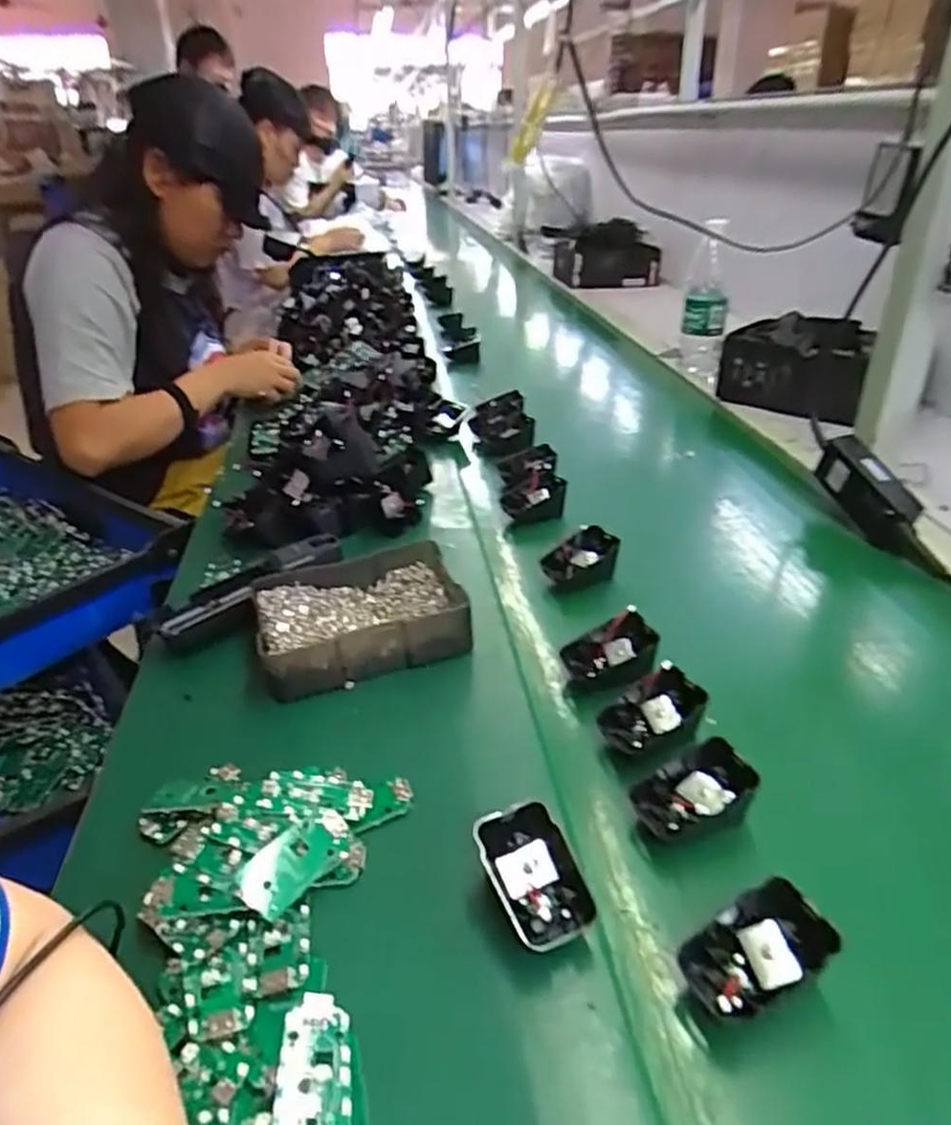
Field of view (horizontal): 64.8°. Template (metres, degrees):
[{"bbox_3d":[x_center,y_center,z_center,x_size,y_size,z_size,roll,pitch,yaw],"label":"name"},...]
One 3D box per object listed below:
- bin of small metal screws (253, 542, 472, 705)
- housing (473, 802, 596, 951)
[{"bbox_3d":[-0.094,0.042,0.605,0.157,0.040,0.124,-14,30,-10],"label":"bin of small metal screws"},{"bbox_3d":[0.029,0.161,0.389,0.044,0.020,0.069,-21,64,-14],"label":"housing"}]

